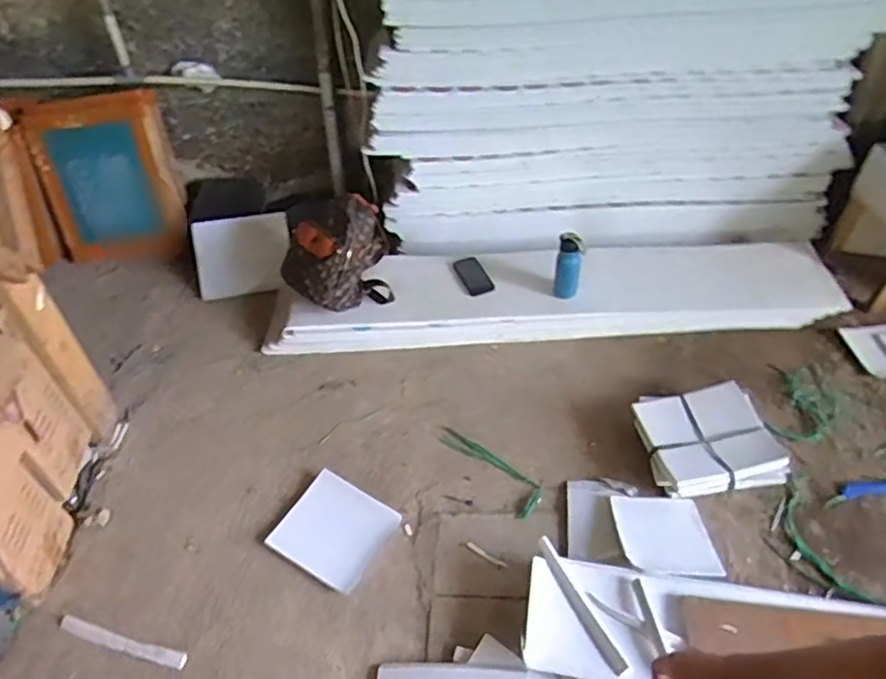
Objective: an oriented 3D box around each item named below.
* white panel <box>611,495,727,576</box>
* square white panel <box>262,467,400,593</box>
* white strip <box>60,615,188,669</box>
[{"bbox_3d":[0.489,0.426,1.405,0.197,0.016,0.205,1,36,-4],"label":"white panel"},{"bbox_3d":[-0.242,0.428,1.453,0.228,0.033,0.213,23,50,22],"label":"square white panel"},{"bbox_3d":[-0.647,0.612,1.292,0.282,0.006,0.035,12,39,10],"label":"white strip"}]

